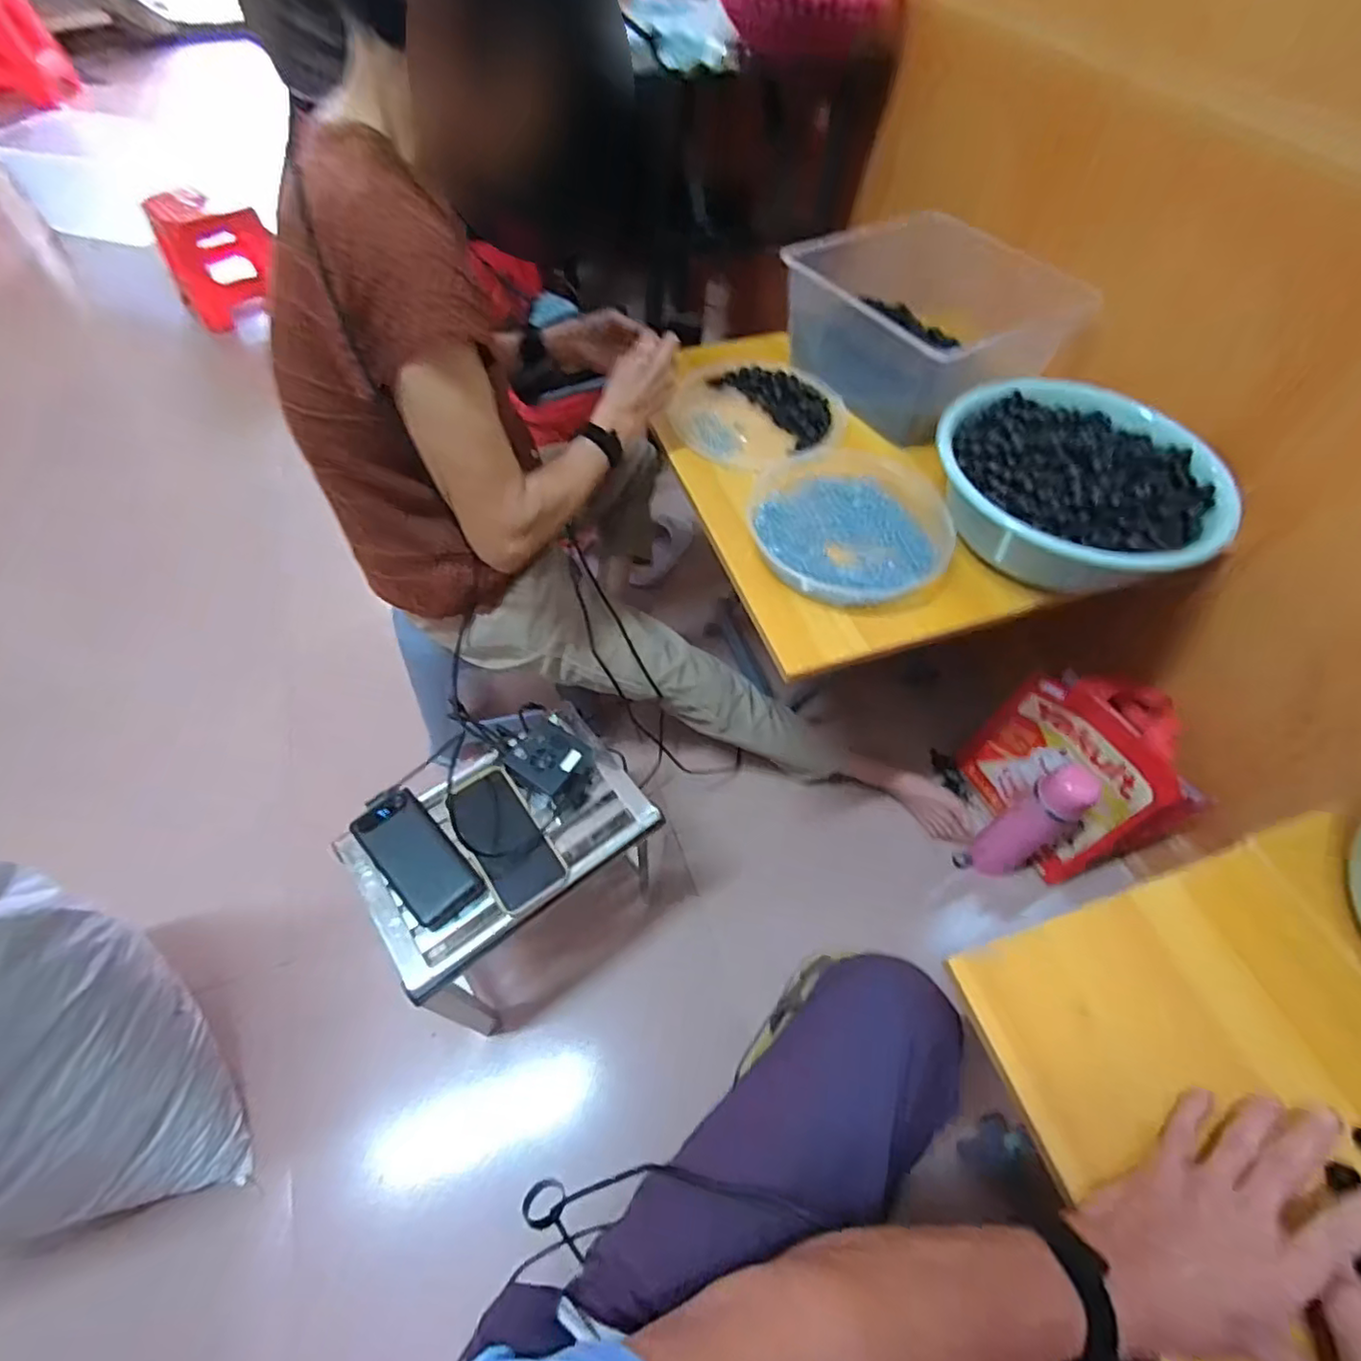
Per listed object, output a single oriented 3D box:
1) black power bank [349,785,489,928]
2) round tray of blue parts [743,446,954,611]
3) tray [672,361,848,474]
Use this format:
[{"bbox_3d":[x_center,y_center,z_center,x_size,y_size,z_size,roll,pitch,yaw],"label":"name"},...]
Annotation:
[{"bbox_3d":[-0.293,0.196,0.707,0.075,0.030,0.164,-39,66,-24],"label":"black power bank"},{"bbox_3d":[0.195,-0.193,0.737,0.220,0.034,0.249,15,57,8],"label":"round tray of blue parts"},{"bbox_3d":[0.099,-0.368,0.856,0.221,0.018,0.209,1,57,-1],"label":"tray"}]

